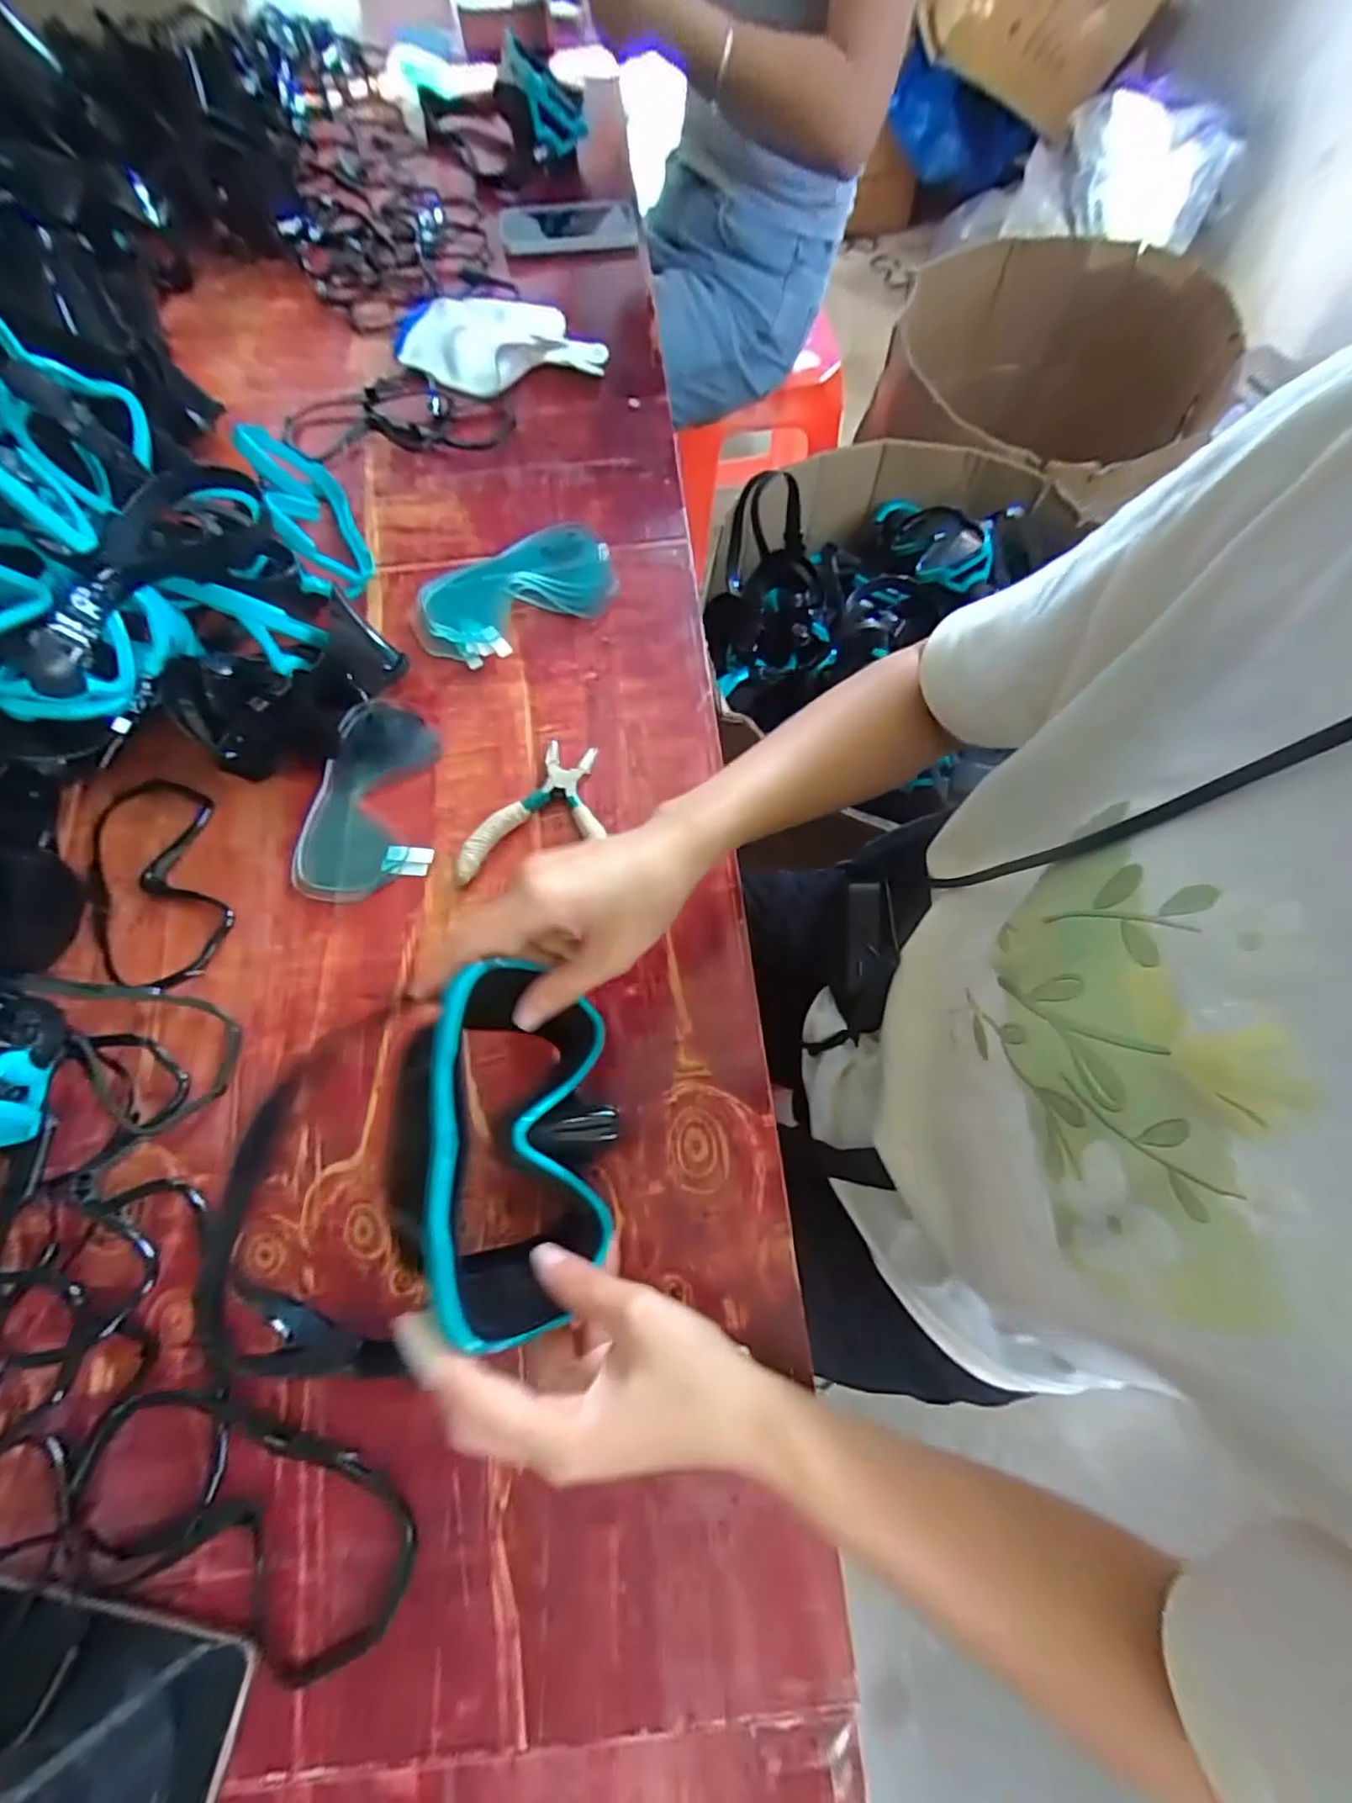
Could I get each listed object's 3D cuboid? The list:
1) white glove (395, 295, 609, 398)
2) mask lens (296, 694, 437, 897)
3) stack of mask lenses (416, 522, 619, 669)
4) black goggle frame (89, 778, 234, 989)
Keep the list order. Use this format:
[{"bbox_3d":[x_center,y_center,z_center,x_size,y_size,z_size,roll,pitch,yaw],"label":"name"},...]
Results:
[{"bbox_3d":[-0.182,-0.567,0.637,0.221,0.031,0.129,9,68,4],"label":"white glove"},{"bbox_3d":[-0.221,-0.077,0.451,0.088,0.017,0.153,-6,68,-2],"label":"mask lens"},{"bbox_3d":[-0.132,-0.254,0.516,0.162,0.025,0.101,-34,71,-12],"label":"stack of mask lenses"},{"bbox_3d":[-0.355,-0.017,0.429,0.082,0.012,0.169,-24,70,-9],"label":"black goggle frame"}]

